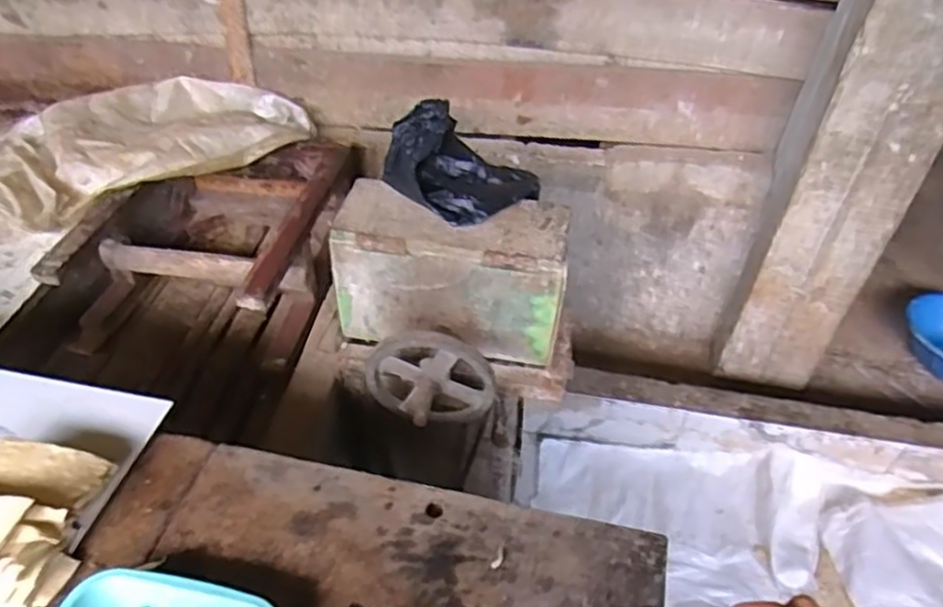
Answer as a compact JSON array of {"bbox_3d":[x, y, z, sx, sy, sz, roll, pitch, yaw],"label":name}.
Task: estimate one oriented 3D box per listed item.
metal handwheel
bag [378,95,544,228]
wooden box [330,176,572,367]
[{"bbox_3d":[-0.068,0.132,1.055,0.191,0.179,0.107,11,44,8],"label":"metal handwheel"},{"bbox_3d":[-0.020,-0.221,1.080,0.216,0.084,0.183,33,50,27],"label":"bag"},{"bbox_3d":[-0.030,-0.045,1.116,0.344,0.230,0.120,11,44,8],"label":"wooden box"}]

